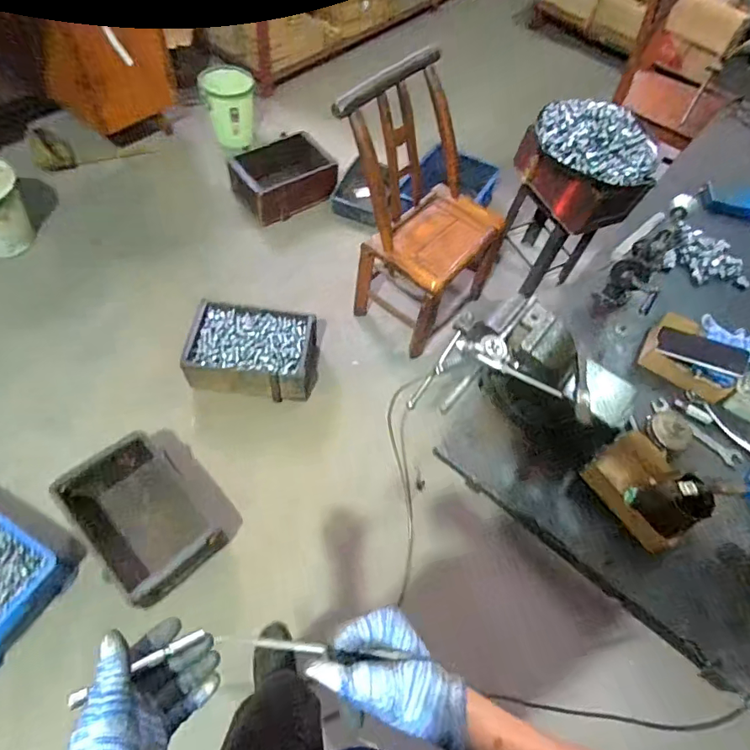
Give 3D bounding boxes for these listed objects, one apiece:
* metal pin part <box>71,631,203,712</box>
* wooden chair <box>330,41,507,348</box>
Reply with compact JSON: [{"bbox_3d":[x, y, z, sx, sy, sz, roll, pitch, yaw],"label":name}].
[{"bbox_3d":[-0.198,0.246,0.405,0.109,0.013,0.011,-11,59,-43],"label":"metal pin part"},{"bbox_3d":[0.160,-0.476,1.431,0.386,0.711,0.431,40,63,16],"label":"wooden chair"}]

